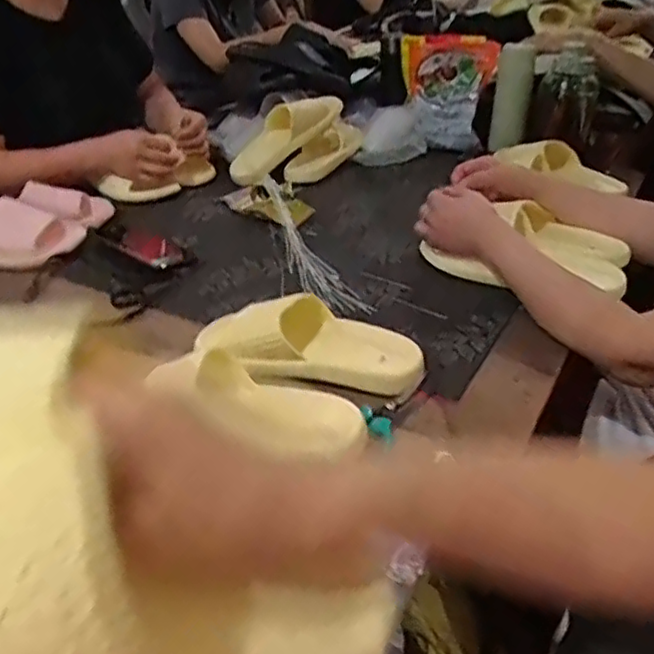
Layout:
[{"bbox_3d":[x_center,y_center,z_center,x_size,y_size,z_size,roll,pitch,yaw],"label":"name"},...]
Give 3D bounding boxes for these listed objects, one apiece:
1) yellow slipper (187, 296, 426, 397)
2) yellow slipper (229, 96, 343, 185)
[{"bbox_3d":[-0.023,0.012,0.708,0.249,0.060,0.103,4,33,10],"label":"yellow slipper"},{"bbox_3d":[-0.073,-0.348,1.204,0.250,0.071,0.102,-43,48,-19],"label":"yellow slipper"}]

